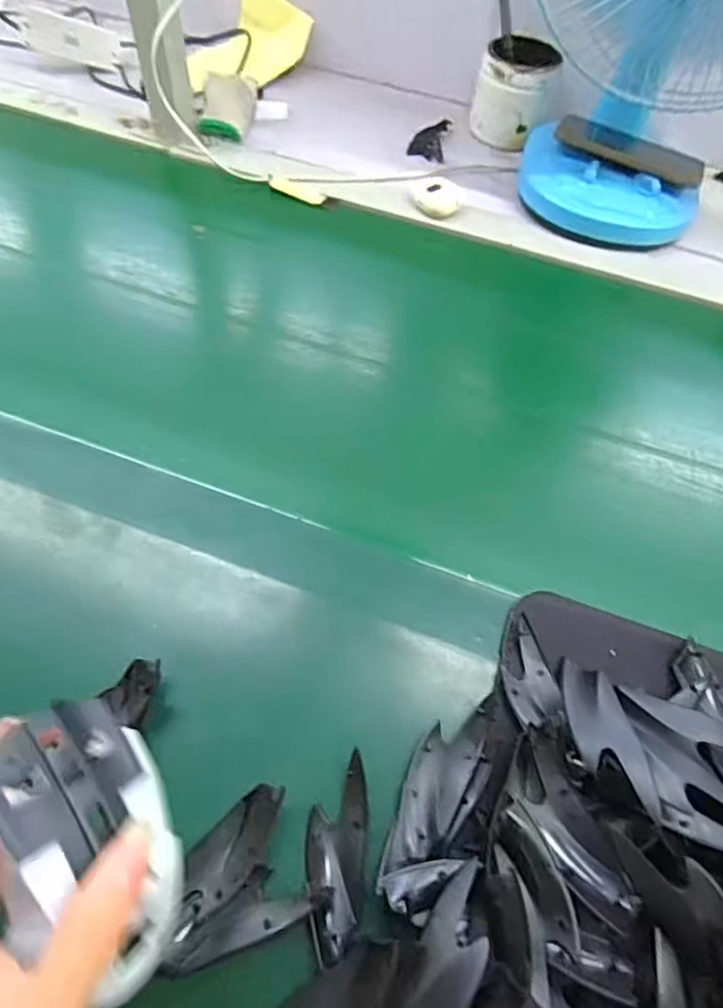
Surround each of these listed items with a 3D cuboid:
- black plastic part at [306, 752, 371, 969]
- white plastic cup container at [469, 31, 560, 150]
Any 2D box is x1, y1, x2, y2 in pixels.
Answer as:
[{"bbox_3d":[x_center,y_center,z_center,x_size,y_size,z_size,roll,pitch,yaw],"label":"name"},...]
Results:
[{"bbox_3d":[-0.013,0.194,0.324,0.034,0.018,0.094,6,61,-2],"label":"black plastic part"},{"bbox_3d":[0.185,-0.503,0.707,0.091,0.087,0.084,15,61,3],"label":"white plastic cup container"}]

